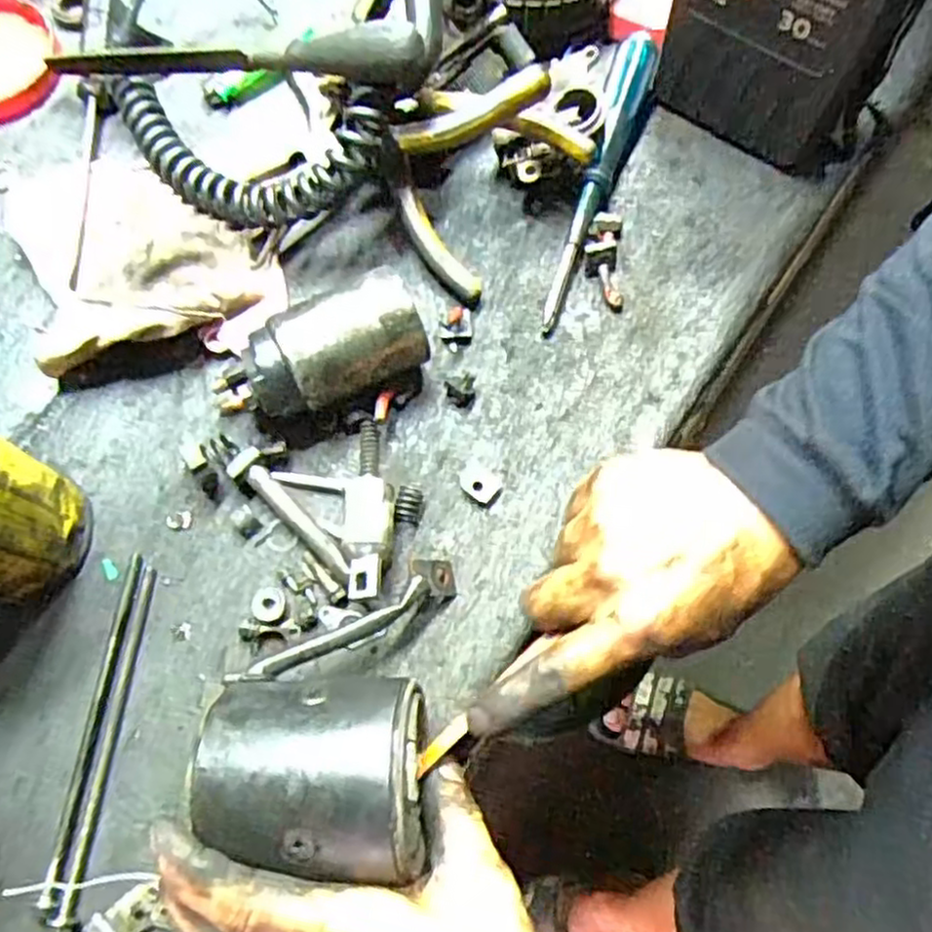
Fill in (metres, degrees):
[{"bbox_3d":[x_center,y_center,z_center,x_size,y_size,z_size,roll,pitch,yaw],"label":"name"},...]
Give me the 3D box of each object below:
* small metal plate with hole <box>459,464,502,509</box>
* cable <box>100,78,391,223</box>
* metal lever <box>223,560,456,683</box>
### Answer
[{"bbox_3d":[0.009,0.009,0.403,0.023,0.005,0.020,43,76,14],"label":"small metal plate with hole"},{"bbox_3d":[-0.134,-0.179,0.418,0.182,0.039,0.076,14,71,19],"label":"cable"},{"bbox_3d":[-0.056,0.078,0.361,0.114,0.029,0.019,-29,73,-10],"label":"metal lever"}]

